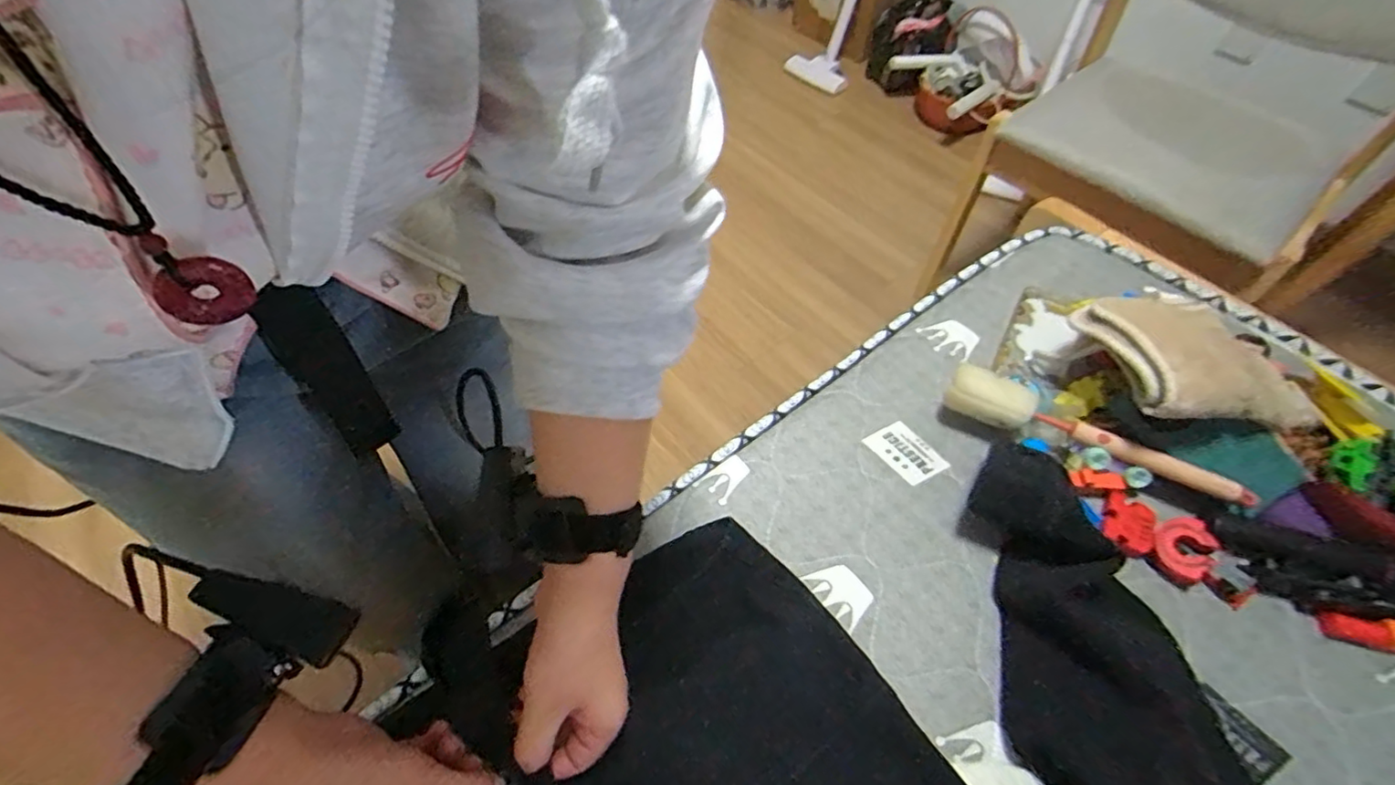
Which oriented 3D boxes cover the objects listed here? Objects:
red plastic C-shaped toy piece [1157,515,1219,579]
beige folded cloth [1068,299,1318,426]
[{"bbox_3d":[0.424,0.134,0.536,0.047,0.014,0.047,-33,51,5],"label":"red plastic C-shaped toy piece"},{"bbox_3d":[0.446,-0.045,0.561,0.156,0.041,0.161,-4,54,-4],"label":"beige folded cloth"}]

